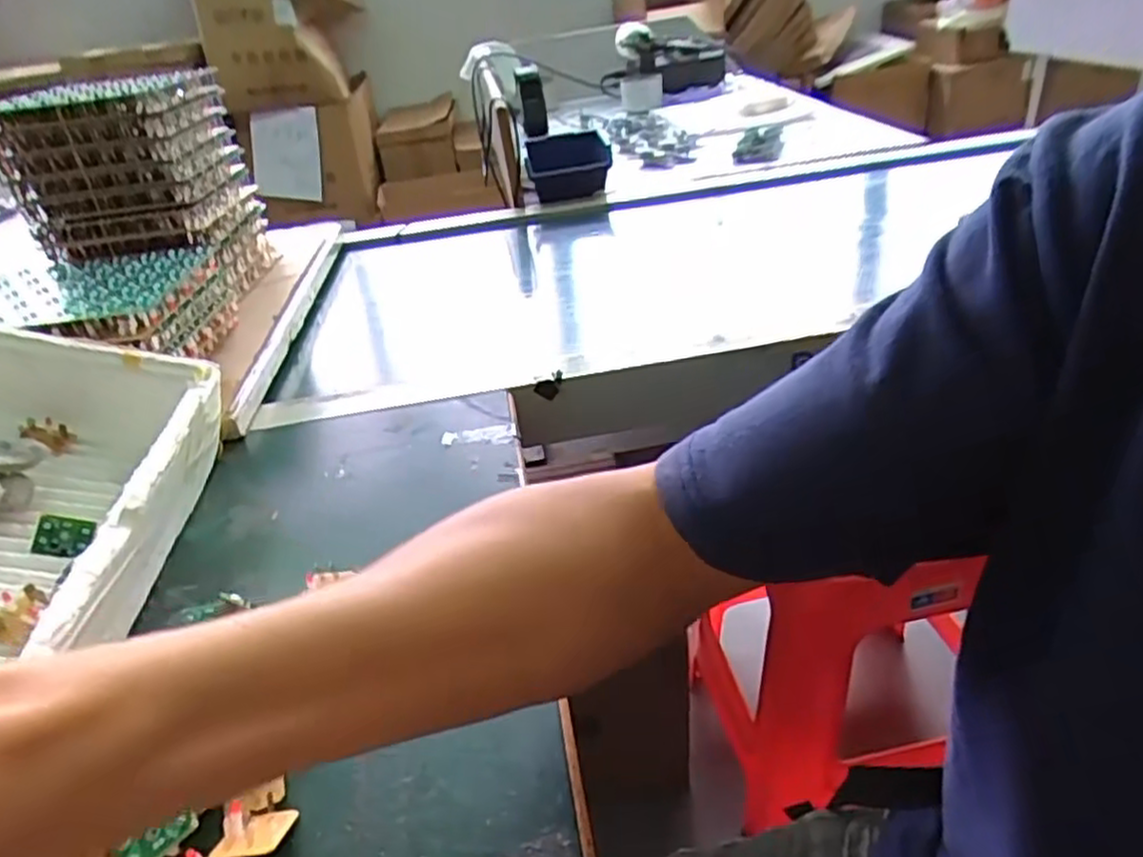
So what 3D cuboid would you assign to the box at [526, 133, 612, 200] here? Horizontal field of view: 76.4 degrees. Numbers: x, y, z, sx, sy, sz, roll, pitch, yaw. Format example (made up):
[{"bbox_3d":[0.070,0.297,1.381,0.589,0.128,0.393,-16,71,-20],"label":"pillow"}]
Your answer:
[{"bbox_3d":[-0.007,-0.394,1.071,0.116,0.049,0.188,-8,34,-2],"label":"box"}]

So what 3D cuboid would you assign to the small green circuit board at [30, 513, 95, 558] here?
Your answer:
[{"bbox_3d":[-0.290,0.061,0.413,0.027,0.022,0.004,14,-9,-18],"label":"small green circuit board"}]

